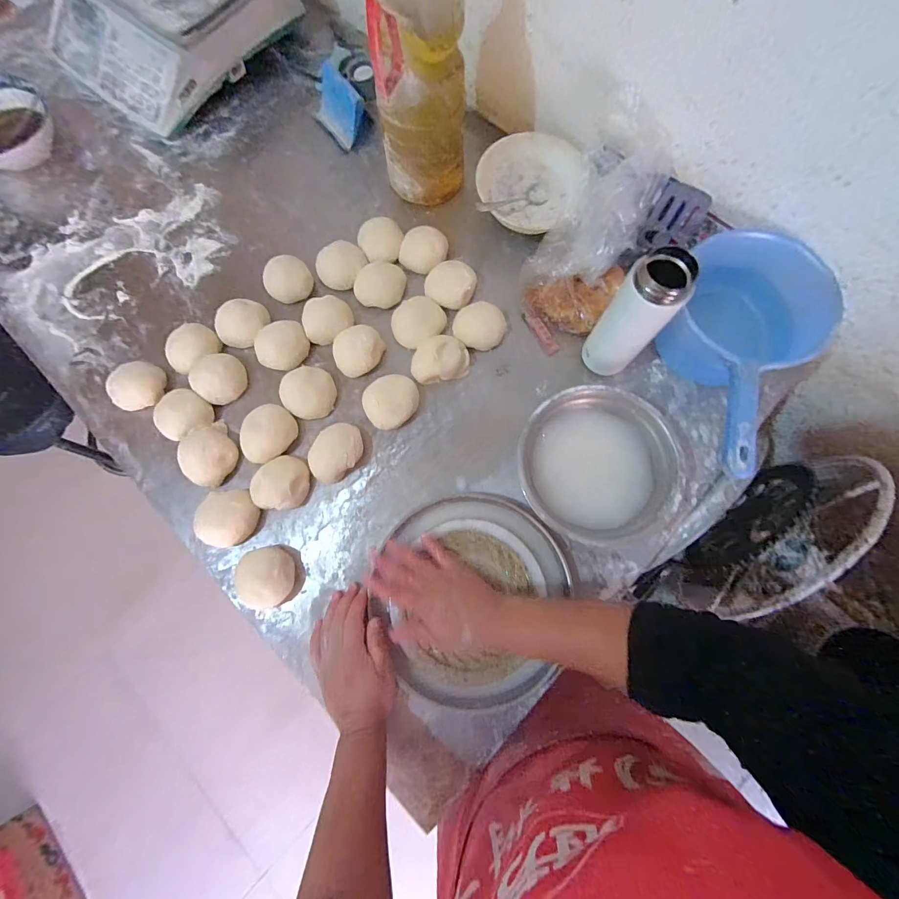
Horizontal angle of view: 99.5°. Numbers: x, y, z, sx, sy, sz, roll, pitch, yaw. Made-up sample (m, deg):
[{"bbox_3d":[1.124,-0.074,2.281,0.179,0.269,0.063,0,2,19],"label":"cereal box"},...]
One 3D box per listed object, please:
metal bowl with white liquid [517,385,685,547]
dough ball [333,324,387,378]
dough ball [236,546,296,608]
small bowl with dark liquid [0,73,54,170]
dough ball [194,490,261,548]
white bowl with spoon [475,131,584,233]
[{"bbox_3d":[0.180,0.021,0.476,0.186,0.053,0.182,0,76,0],"label":"metal bowl with white liquid"},{"bbox_3d":[-0.128,-0.140,0.537,0.072,0.040,0.062,-25,78,-6],"label":"dough ball"},{"bbox_3d":[-0.225,0.155,0.463,0.062,0.042,0.068,0,76,0],"label":"dough ball"},{"bbox_3d":[-0.758,-0.549,0.642,0.153,0.050,0.142,0,76,0],"label":"small bowl with dark liquid"},{"bbox_3d":[-0.283,0.087,0.486,0.071,0.030,0.069,0,76,0],"label":"dough ball"},{"bbox_3d":[0.114,-0.399,0.585,0.164,0.075,0.133,-12,77,-3],"label":"white bowl with spoon"}]

